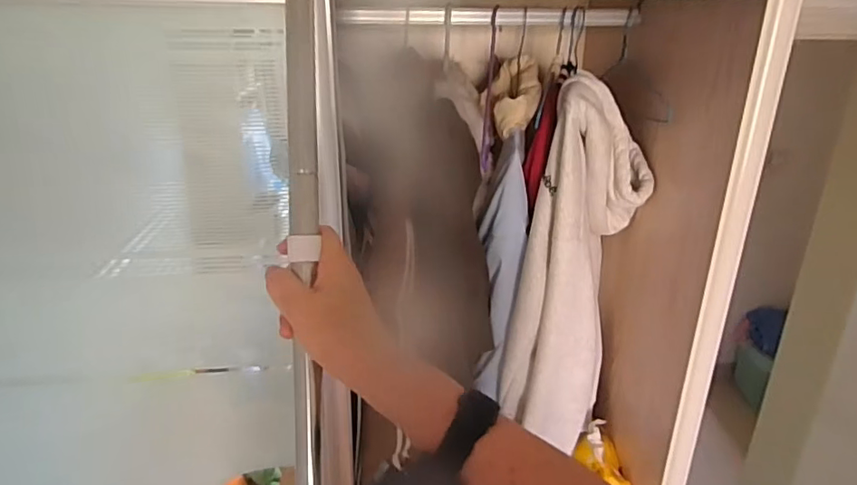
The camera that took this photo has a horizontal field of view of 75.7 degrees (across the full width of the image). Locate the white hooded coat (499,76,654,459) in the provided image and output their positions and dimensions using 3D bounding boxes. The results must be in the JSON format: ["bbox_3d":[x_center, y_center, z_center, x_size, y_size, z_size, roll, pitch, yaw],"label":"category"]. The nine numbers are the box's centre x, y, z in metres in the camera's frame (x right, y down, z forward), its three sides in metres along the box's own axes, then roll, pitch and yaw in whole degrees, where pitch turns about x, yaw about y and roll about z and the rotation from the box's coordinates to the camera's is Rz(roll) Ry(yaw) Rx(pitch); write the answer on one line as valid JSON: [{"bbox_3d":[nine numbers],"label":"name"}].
[{"bbox_3d":[0.269,0.052,1.008,0.167,0.624,0.302,13,25,30],"label":"white hooded coat"}]

